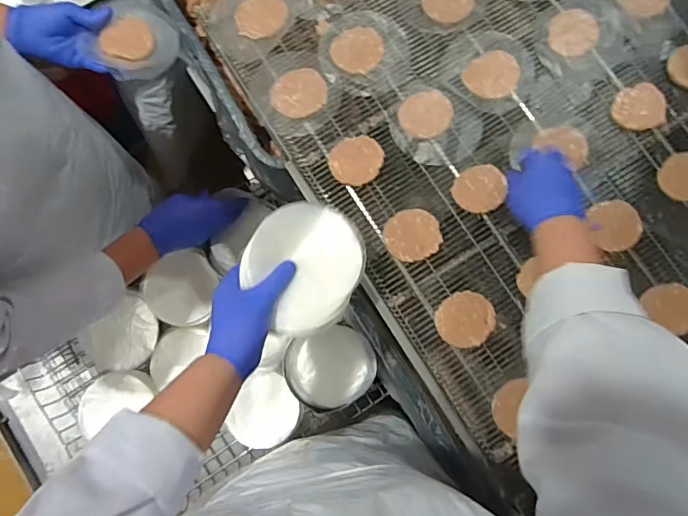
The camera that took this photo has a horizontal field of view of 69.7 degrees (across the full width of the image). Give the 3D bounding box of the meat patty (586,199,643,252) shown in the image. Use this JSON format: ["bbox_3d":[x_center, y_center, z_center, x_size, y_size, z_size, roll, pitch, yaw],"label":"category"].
[{"bbox_3d":[0.346,-0.042,0.630,0.060,0.018,0.066,0,84,-4],"label":"meat patty"}]

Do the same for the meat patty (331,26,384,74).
[{"bbox_3d":[0.019,-0.282,0.667,0.063,0.004,0.071,45,82,1],"label":"meat patty"}]

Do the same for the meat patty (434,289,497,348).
[{"bbox_3d":[0.149,0.074,0.607,0.065,0.013,0.069,0,84,-4],"label":"meat patty"}]

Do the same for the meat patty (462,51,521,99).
[{"bbox_3d":[0.201,-0.248,0.667,0.072,0.012,0.066,0,84,-4],"label":"meat patty"}]

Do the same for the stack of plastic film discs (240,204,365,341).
[{"bbox_3d":[-0.045,0.009,0.542,0.125,0.017,0.142,25,83,-1],"label":"stack of plastic film discs"}]

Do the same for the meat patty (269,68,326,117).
[{"bbox_3d":[-0.060,-0.221,0.659,0.072,0.005,0.066,0,84,-4],"label":"meat patty"}]

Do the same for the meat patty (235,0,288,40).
[{"bbox_3d":[-0.113,-0.333,0.676,0.069,0.006,0.066,1,84,-4],"label":"meat patty"}]

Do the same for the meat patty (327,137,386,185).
[{"bbox_3d":[0.017,-0.128,0.643,0.065,0.017,0.068,0,84,-4],"label":"meat patty"}]

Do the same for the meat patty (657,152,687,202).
[{"bbox_3d":[0.442,-0.106,0.633,0.069,0.009,0.064,-2,84,-5],"label":"meat patty"}]

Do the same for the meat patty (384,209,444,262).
[{"bbox_3d":[0.088,-0.029,0.625,0.069,0.015,0.065,-9,85,-5],"label":"meat patty"}]

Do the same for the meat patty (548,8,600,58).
[{"bbox_3d":[0.314,-0.307,0.670,0.071,0.007,0.063,-44,89,-7],"label":"meat patty"}]

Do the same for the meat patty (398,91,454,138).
[{"bbox_3d":[0.110,-0.191,0.656,0.071,0.006,0.061,-19,86,-6],"label":"meat patty"}]

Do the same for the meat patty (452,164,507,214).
[{"bbox_3d":[0.176,-0.088,0.638,0.068,0.014,0.059,-34,87,-7],"label":"meat patty"}]

